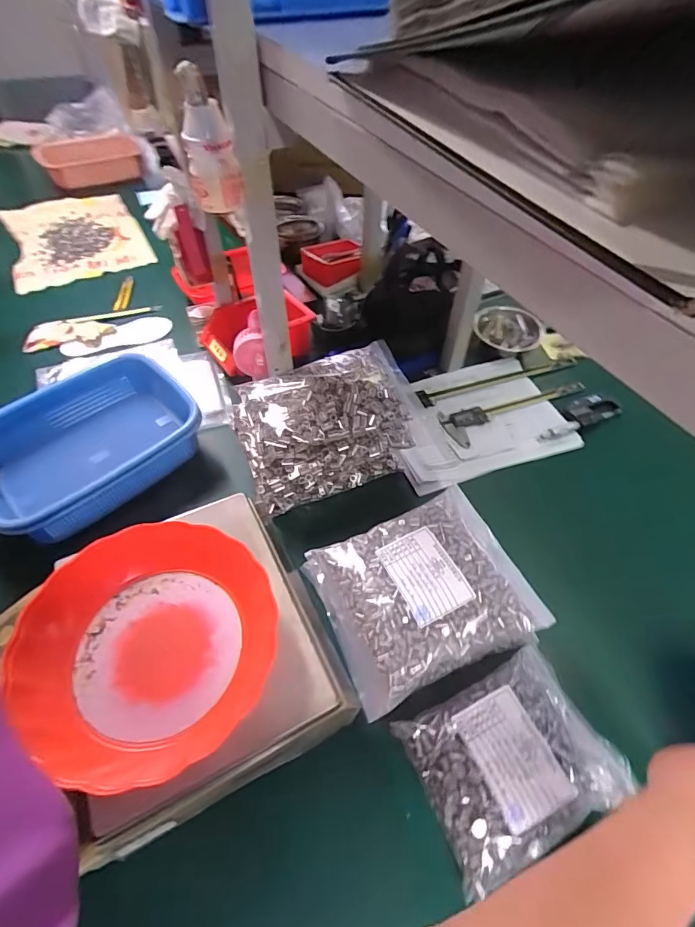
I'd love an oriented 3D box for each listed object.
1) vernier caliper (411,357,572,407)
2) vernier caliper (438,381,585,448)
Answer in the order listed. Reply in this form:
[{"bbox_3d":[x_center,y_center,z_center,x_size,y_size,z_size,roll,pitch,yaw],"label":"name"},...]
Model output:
[{"bbox_3d":[0.269,-0.146,0.785,0.309,0.006,0.033,-16,54,-13],"label":"vernier caliper"},{"bbox_3d":[0.288,-0.088,0.739,0.273,0.009,0.069,-16,54,-13],"label":"vernier caliper"}]

